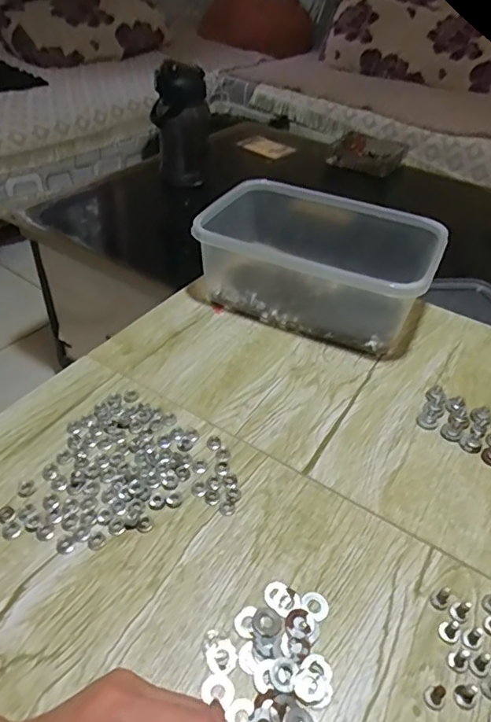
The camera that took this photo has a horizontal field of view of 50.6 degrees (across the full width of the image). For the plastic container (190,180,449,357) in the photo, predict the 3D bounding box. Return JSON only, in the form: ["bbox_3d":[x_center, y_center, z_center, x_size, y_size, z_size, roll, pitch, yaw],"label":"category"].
[{"bbox_3d":[0.079,-0.113,0.581,0.239,0.090,0.151,20,45,16],"label":"plastic container"}]

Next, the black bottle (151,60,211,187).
[{"bbox_3d":[-0.122,-0.446,1.001,0.106,0.204,0.070,2,43,-3],"label":"black bottle"}]

